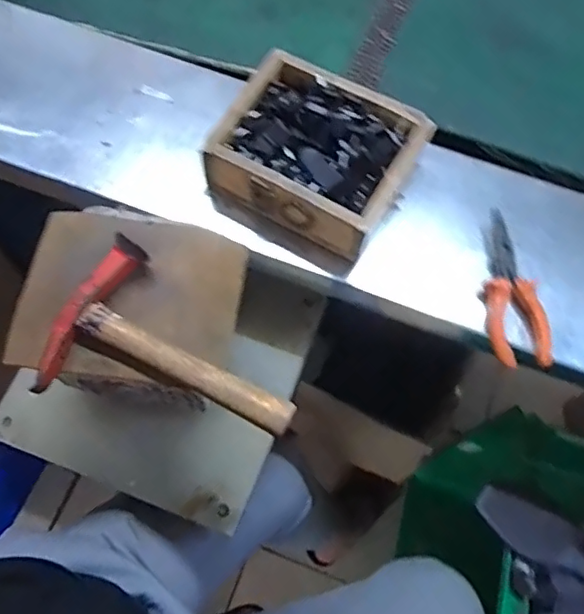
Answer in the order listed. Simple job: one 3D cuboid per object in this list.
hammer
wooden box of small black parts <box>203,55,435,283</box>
[{"bbox_3d":[-0.091,0.035,0.480,0.204,0.031,0.137,22,67,8],"label":"hammer"},{"bbox_3d":[0.023,-0.143,0.598,0.178,0.095,0.165,27,67,10],"label":"wooden box of small black parts"}]

